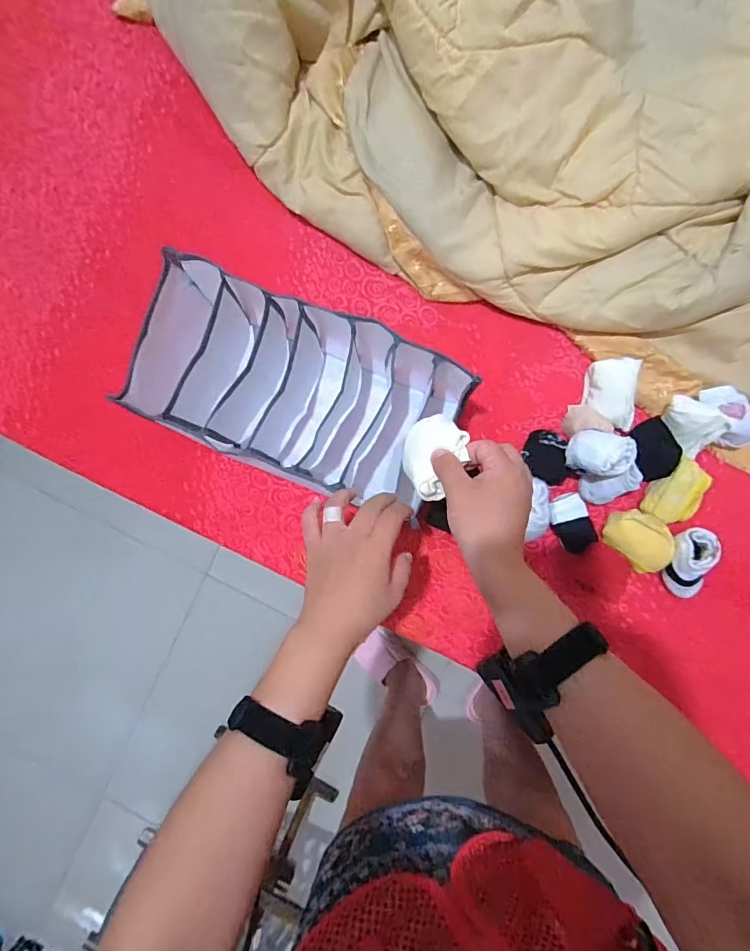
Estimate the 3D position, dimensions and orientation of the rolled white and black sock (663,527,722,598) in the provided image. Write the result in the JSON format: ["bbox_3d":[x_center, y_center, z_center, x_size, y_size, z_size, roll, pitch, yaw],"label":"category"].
[{"bbox_3d":[0.361,0.103,0.515,0.040,0.037,0.083,12,107,4],"label":"rolled white and black sock"}]

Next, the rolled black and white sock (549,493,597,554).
[{"bbox_3d":[0.227,0.056,0.526,0.040,0.028,0.069,-26,89,3],"label":"rolled black and white sock"}]

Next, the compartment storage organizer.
[{"bbox_3d":[-0.081,-0.100,0.537,0.345,0.130,0.197,21,92,4],"label":"compartment storage organizer"}]

